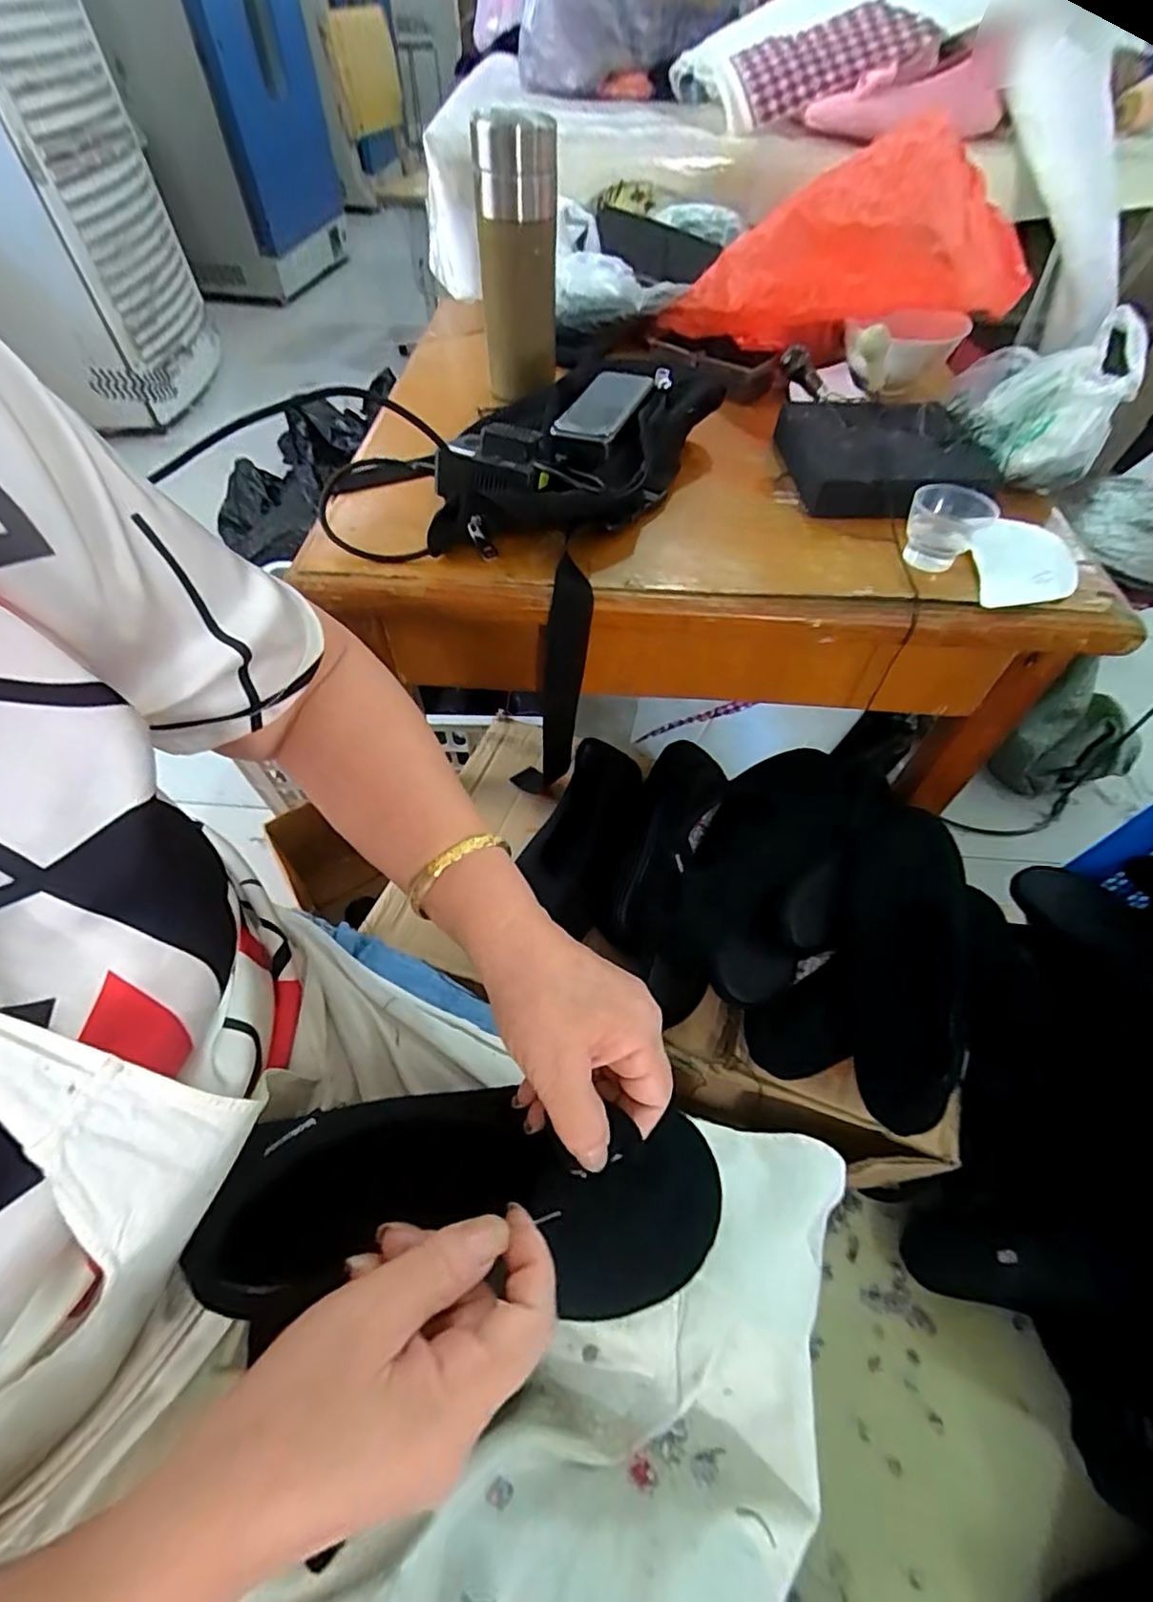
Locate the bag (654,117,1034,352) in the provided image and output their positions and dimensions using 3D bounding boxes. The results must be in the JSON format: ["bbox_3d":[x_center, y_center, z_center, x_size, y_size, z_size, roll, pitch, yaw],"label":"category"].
[{"bbox_3d":[0.235,-0.513,0.566,0.309,0.130,0.101,4,54,21],"label":"bag"}]

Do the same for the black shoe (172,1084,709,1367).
[{"bbox_3d":[-0.041,0.182,0.279,0.226,0.053,0.089,10,54,-11],"label":"black shoe"}]

